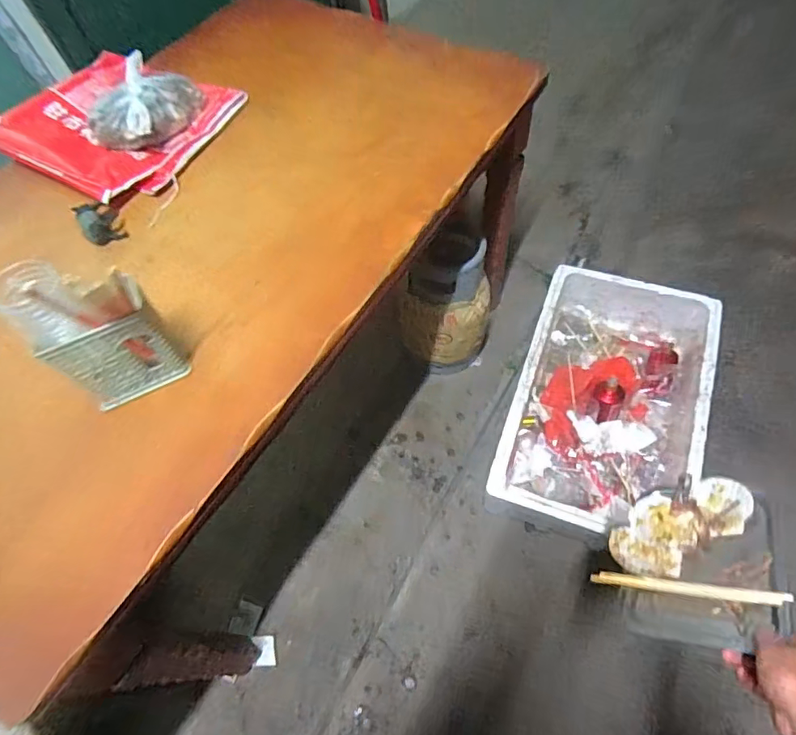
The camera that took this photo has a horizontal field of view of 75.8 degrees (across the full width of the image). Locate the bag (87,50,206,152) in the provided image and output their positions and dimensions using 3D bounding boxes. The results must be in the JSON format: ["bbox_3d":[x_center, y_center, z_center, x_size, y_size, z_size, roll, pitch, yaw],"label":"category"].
[{"bbox_3d":[-0.480,-0.491,0.955,0.179,0.075,0.219,13,63,17],"label":"bag"}]

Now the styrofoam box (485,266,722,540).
[{"bbox_3d":[0.574,0.093,1.407,0.463,0.197,0.757,15,63,18],"label":"styrofoam box"}]

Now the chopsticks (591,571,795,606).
[{"bbox_3d":[0.374,0.289,0.673,0.227,0.015,0.017,-10,56,39],"label":"chopsticks"}]

